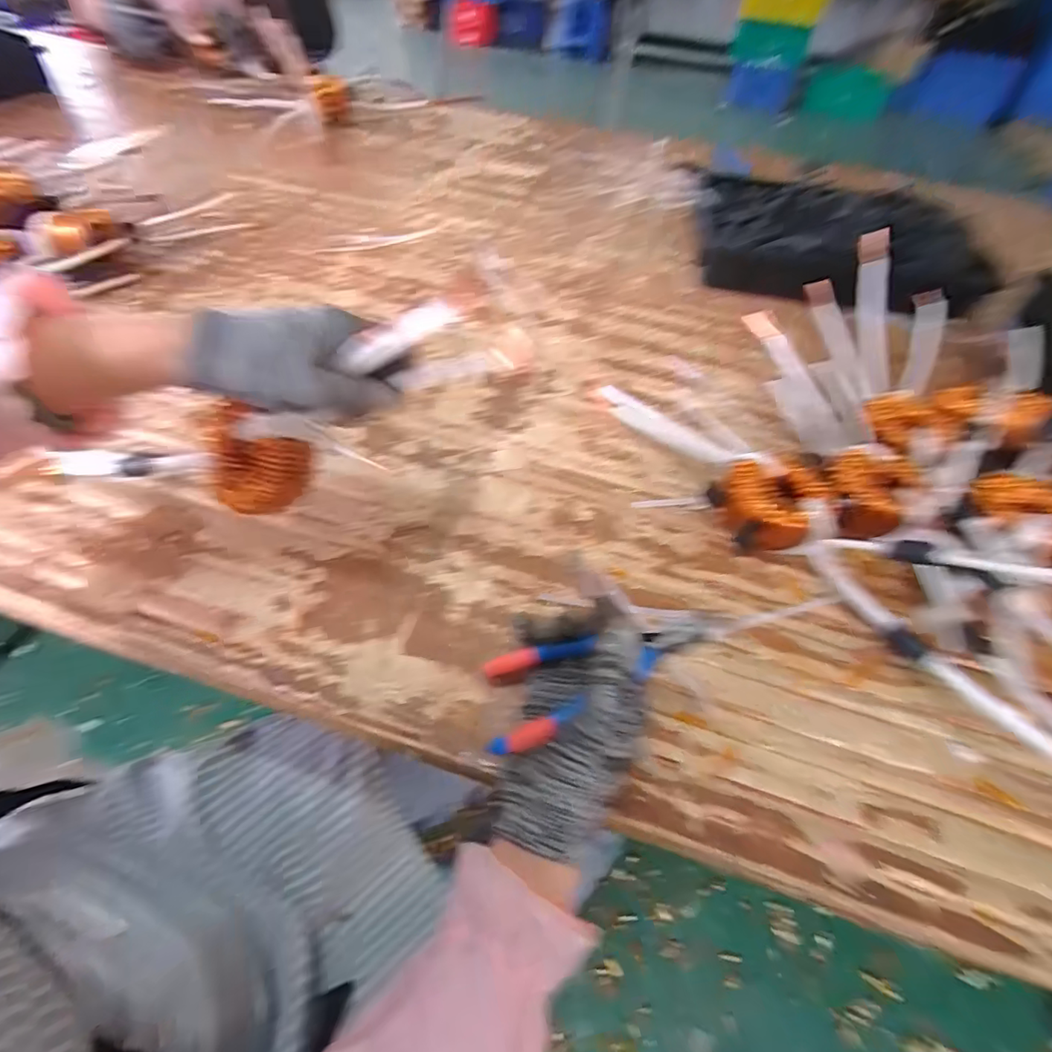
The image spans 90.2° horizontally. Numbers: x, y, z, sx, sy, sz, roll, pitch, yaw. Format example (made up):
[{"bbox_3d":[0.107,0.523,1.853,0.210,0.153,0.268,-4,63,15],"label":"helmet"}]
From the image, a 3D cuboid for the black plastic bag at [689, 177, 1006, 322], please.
[{"bbox_3d":[0.404,-0.365,0.678,0.351,0.099,0.213,23,56,12],"label":"black plastic bag"}]

